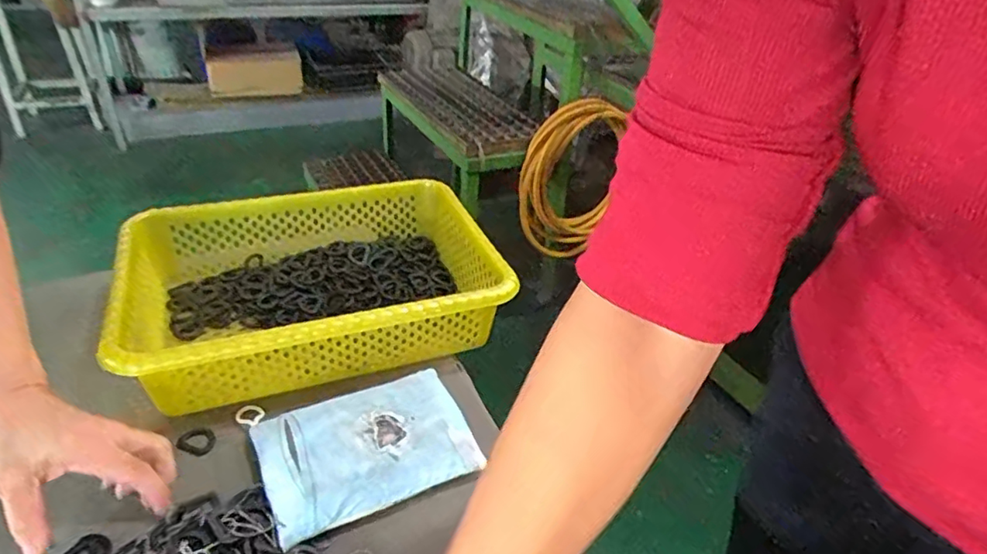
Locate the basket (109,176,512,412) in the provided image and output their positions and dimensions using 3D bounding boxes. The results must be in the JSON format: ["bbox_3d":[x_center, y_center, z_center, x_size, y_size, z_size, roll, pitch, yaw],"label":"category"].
[{"bbox_3d":[-0.179,0.003,0.598,0.336,0.089,0.243,-13,39,-21],"label":"basket"}]

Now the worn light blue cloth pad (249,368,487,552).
[{"bbox_3d":[-0.102,0.134,0.471,0.157,0.024,0.112,-16,40,-25],"label":"worn light blue cloth pad"}]

